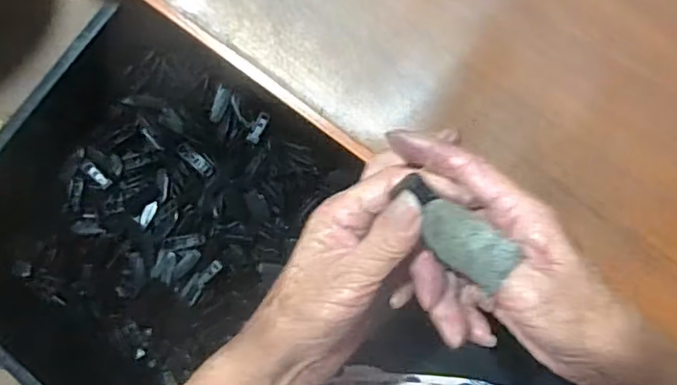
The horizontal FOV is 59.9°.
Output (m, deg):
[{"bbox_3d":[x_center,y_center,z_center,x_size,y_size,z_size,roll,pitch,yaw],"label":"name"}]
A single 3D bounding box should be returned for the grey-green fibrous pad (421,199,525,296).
[{"bbox_3d":[0.058,0.022,0.264,0.045,0.007,0.025,39,96,4],"label":"grey-green fibrous pad"}]

